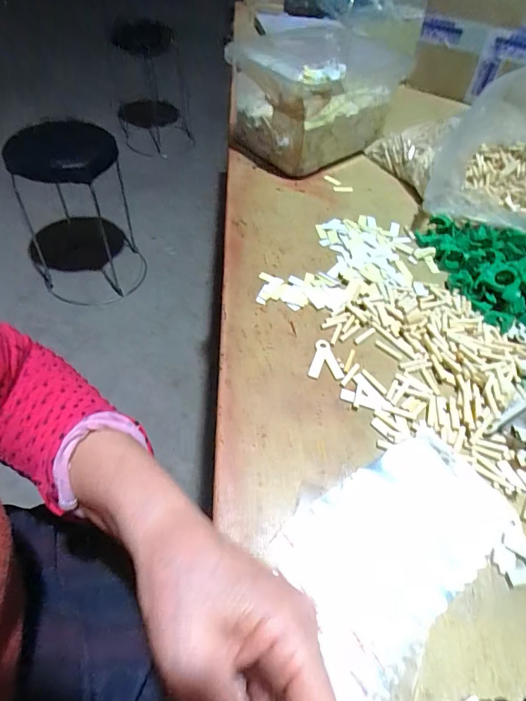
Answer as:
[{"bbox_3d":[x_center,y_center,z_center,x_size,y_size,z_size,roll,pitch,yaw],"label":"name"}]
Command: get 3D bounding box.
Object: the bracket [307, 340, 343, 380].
[{"bbox_3d":[0.059,0.009,0.385,0.031,0.004,0.042,8,51,1],"label":"bracket"}]

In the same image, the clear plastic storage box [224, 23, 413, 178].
[{"bbox_3d":[0.064,-0.369,0.621,0.205,0.125,0.192,-30,60,-26],"label":"clear plastic storage box"}]

